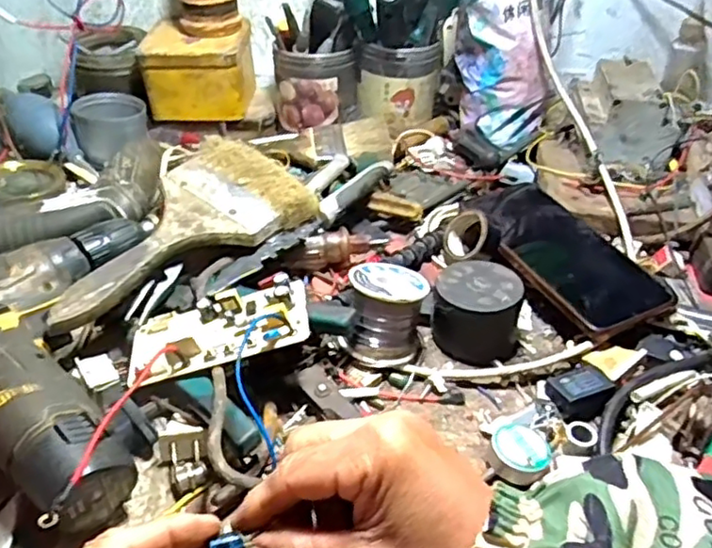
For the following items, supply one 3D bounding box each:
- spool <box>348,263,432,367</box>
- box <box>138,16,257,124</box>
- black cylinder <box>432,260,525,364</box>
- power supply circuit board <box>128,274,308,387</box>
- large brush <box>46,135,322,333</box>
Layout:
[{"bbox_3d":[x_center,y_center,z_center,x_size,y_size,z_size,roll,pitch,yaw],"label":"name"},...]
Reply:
[{"bbox_3d":[0.020,0.027,0.428,0.054,0.054,0.050,6,27,-5],"label":"spool"},{"bbox_3d":[-0.159,-0.210,0.660,0.104,0.069,0.093,0,41,-1],"label":"box"},{"bbox_3d":[0.084,0.023,0.439,0.057,0.041,0.061,6,41,5],"label":"black cylinder"},{"bbox_3d":[-0.085,0.032,0.388,0.110,0.017,0.048,-17,44,5],"label":"power supply circuit board"},{"bbox_3d":[-0.131,-0.039,0.452,0.198,0.015,0.098,-31,62,-30],"label":"large brush"}]

